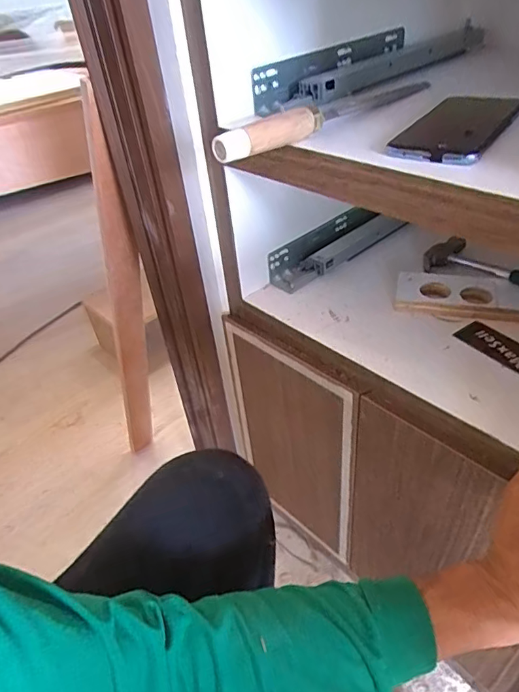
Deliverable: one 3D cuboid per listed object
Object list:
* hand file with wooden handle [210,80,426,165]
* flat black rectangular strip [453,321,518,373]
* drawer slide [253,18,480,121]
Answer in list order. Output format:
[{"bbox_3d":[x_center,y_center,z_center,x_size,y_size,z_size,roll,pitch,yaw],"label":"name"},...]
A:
[{"bbox_3d":[0.072,-0.226,0.455,0.026,0.030,0.299,28,51,35],"label":"hand file with wooden handle"},{"bbox_3d":[0.272,0.011,0.503,0.040,0.006,0.129,-26,43,-22],"label":"flat black rectangular strip"},{"bbox_3d":[0.154,-0.353,0.587,0.394,0.045,0.067,-34,46,-29],"label":"drawer slide"}]

